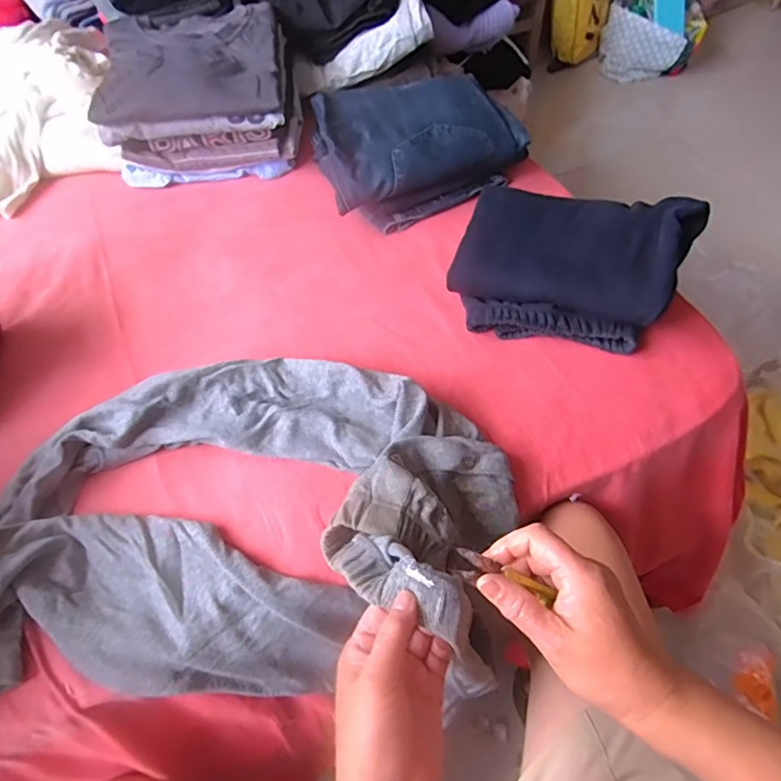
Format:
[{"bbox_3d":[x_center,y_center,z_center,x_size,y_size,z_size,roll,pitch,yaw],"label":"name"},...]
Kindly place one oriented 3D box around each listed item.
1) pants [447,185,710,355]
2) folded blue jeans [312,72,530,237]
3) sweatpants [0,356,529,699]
[{"bbox_3d":[0.216,-0.159,0.647,0.263,0.093,0.217,13,57,11],"label":"pants"},{"bbox_3d":[0.031,-0.360,0.784,0.274,0.104,0.192,-22,58,-12],"label":"folded blue jeans"},{"bbox_3d":[-0.144,0.099,0.500,0.503,0.186,0.300,-2,56,1],"label":"sweatpants"}]

